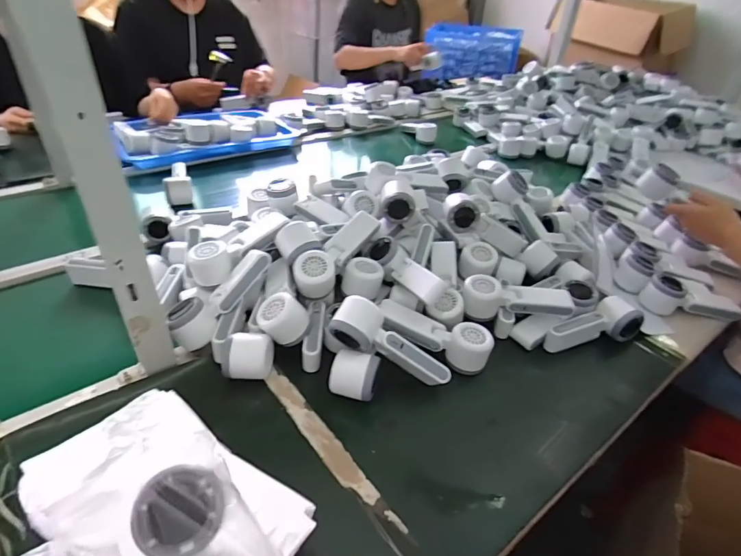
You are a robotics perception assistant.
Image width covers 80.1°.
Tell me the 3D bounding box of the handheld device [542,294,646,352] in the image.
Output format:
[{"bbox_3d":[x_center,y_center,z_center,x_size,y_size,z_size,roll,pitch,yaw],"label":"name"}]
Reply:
[{"bbox_3d":[0.348,0.082,0.686,0.154,0.057,0.065,-17,42,-27],"label":"handheld device"}]

